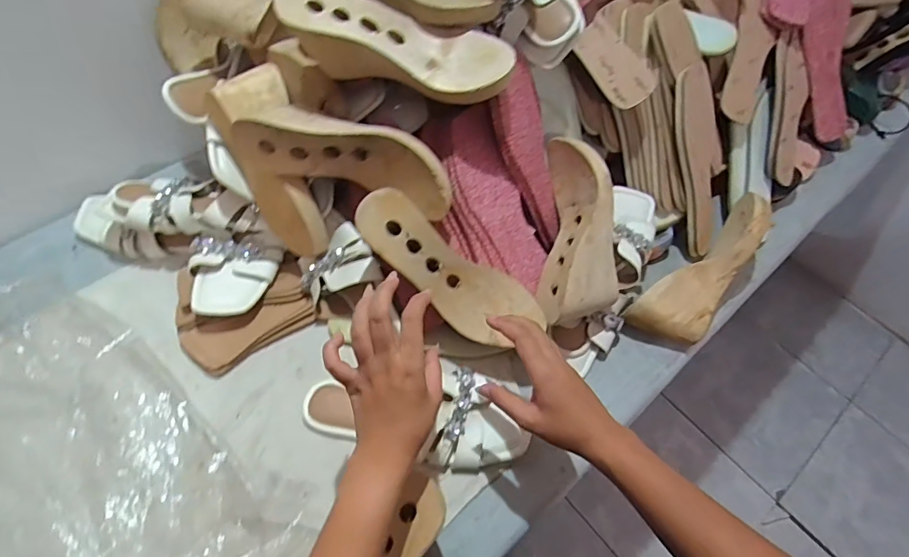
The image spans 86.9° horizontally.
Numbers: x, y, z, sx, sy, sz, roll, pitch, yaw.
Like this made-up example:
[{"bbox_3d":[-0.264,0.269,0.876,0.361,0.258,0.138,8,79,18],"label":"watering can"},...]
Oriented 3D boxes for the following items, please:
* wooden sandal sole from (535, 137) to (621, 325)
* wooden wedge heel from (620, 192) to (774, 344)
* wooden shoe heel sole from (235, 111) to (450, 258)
[{"bbox_3d":[0.147,-0.058,0.556,0.099,0.076,0.222,2,76,-1],"label":"wooden sandal sole"},{"bbox_3d":[0.323,-0.005,0.601,0.235,0.091,0.082,-36,67,-21],"label":"wooden wedge heel"},{"bbox_3d":[-0.120,-0.109,0.533,0.222,0.140,0.097,-2,59,-4],"label":"wooden shoe heel sole"}]

